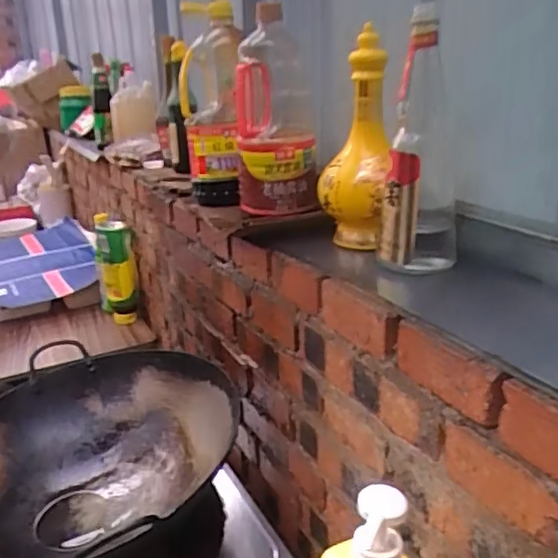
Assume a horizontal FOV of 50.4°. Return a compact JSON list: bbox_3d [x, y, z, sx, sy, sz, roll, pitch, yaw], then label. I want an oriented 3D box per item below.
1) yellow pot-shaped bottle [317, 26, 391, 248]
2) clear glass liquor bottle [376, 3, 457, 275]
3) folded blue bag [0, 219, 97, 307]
[{"bbox_3d":[0.086,-0.154,0.696,0.081,0.235,0.085,0,20,4],"label":"yellow pot-shaped bottle"},{"bbox_3d":[0.152,-0.138,0.632,0.081,0.246,0.082,5,21,18],"label":"clear glass liquor bottle"},{"bbox_3d":[-0.743,-0.053,1.749,0.353,0.073,0.629,-10,22,-22],"label":"folded blue bag"}]

